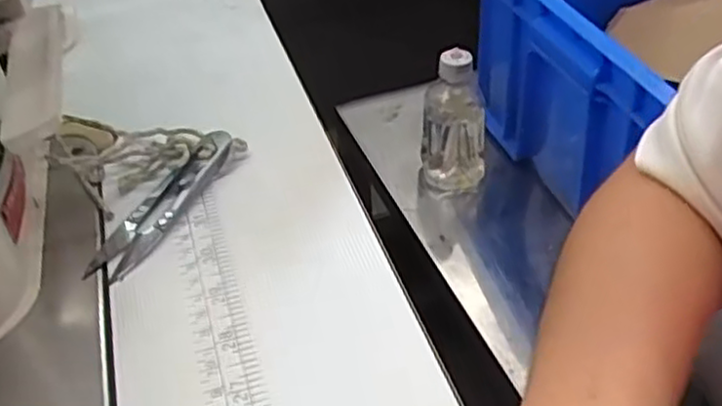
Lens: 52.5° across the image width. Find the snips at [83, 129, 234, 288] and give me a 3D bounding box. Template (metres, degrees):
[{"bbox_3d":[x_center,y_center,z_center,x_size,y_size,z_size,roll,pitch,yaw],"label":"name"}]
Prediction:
[{"bbox_3d":[-0.095,-0.003,0.354,0.022,0.016,0.100,15,42,19],"label":"snips"}]

